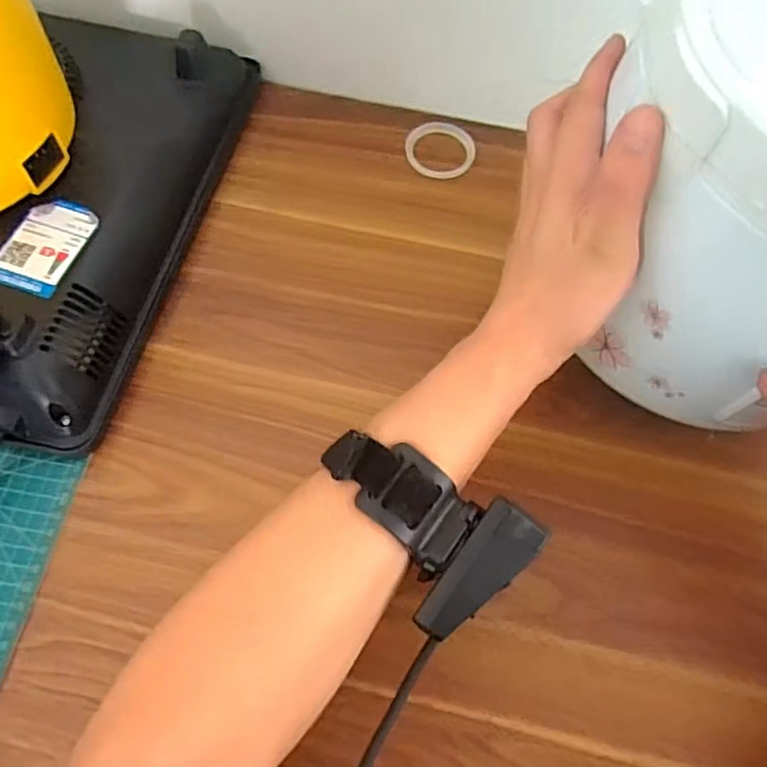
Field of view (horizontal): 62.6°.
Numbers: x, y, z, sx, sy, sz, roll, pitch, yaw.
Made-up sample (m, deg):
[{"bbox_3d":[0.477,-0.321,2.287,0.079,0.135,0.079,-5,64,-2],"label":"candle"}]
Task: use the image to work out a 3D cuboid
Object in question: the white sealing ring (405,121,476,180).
[{"bbox_3d":[0.045,-0.186,0.501,0.053,0.005,0.061,-11,65,-7],"label":"white sealing ring"}]

